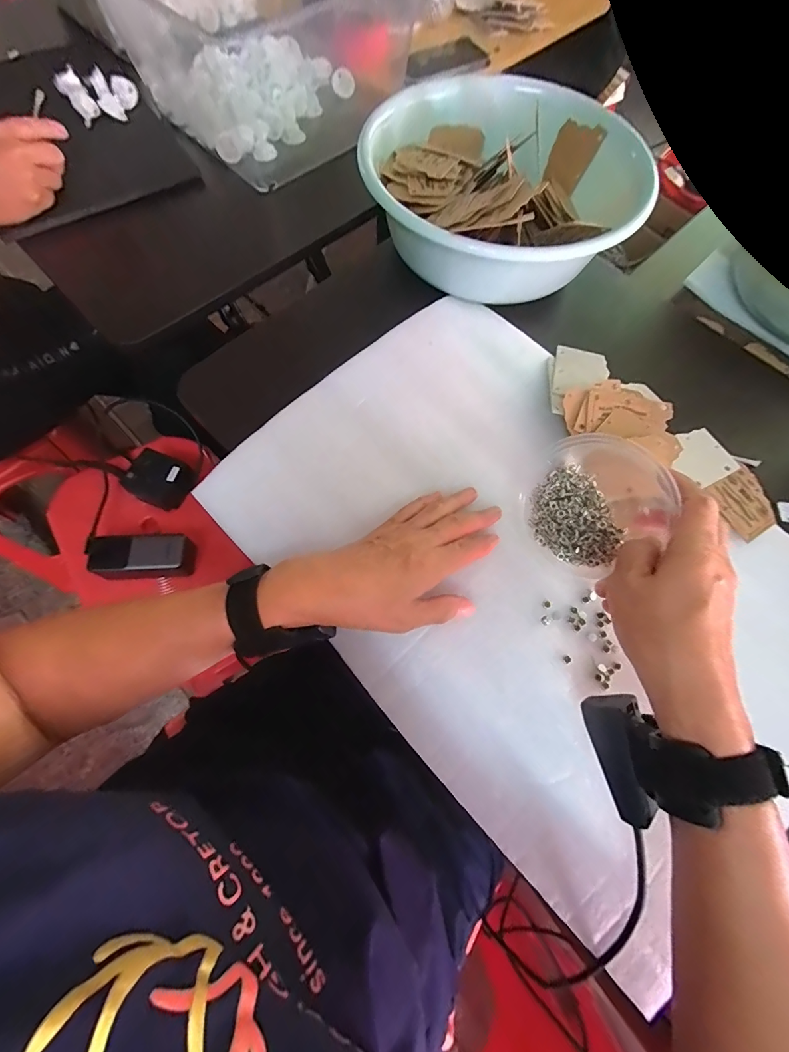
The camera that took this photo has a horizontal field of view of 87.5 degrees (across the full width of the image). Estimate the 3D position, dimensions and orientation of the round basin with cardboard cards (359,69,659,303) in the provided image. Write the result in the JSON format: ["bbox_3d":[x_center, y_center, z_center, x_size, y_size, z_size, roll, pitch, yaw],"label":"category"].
[{"bbox_3d":[0.109,-0.360,0.465,0.285,0.125,0.289,1,70,-2],"label":"round basin with cardboard cards"}]

